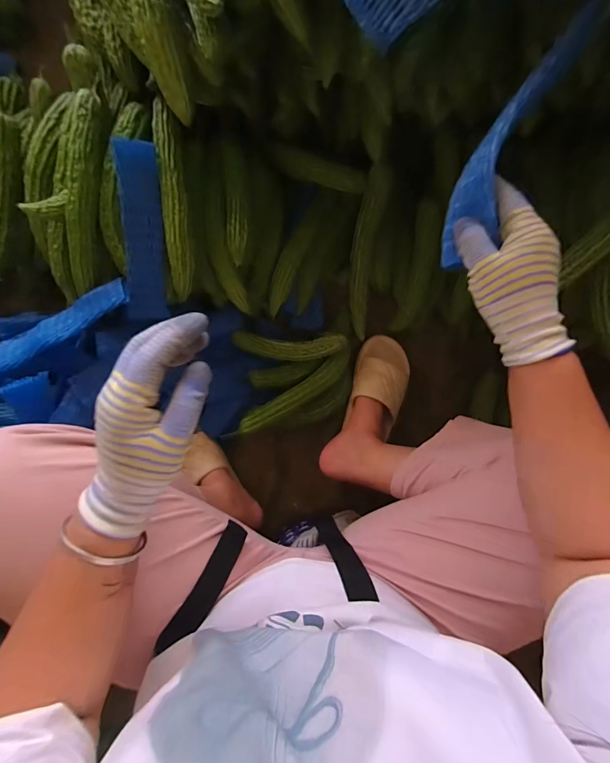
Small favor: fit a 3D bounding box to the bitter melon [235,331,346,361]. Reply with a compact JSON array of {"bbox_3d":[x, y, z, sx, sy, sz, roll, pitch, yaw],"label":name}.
[{"bbox_3d":[-0.027,-0.062,0.665,0.191,0.054,0.046,1,90,-1],"label":"bitter melon"}]

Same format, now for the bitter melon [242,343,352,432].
[{"bbox_3d":[-0.008,0.022,0.663,0.230,0.064,0.046,-36,91,-1],"label":"bitter melon"}]

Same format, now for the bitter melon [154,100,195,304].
[{"bbox_3d":[-0.190,-0.262,0.543,0.044,0.055,0.270,-3,90,-1],"label":"bitter melon"}]

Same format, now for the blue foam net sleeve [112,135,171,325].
[{"bbox_3d":[-0.236,-0.212,0.534,0.054,0.025,0.239,2,107,-1],"label":"blue foam net sleeve"}]

